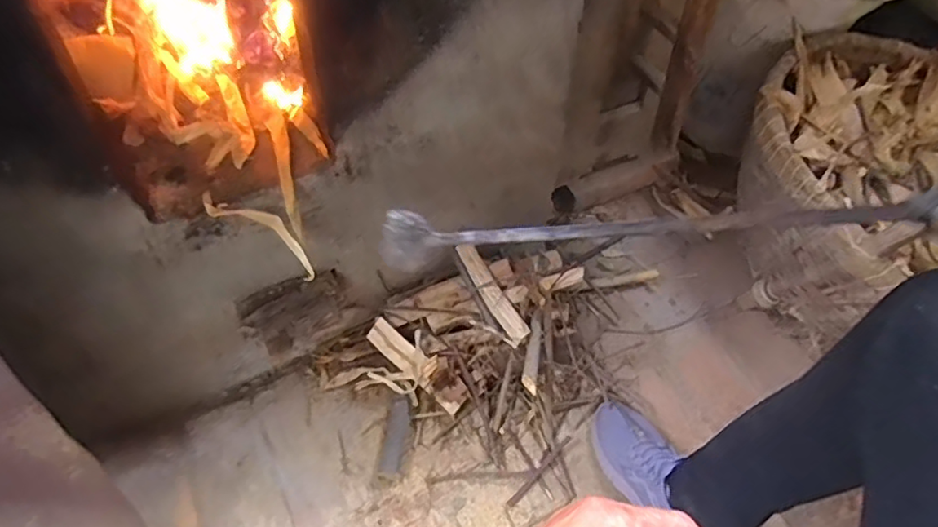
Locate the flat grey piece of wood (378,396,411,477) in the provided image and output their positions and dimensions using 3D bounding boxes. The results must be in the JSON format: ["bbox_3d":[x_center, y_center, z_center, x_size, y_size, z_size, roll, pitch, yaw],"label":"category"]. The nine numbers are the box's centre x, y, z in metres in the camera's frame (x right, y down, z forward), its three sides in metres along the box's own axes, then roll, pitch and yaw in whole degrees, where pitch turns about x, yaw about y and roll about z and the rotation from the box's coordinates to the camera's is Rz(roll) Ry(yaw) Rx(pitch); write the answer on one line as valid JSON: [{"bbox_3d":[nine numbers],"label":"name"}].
[{"bbox_3d":[-0.103,0.243,0.837,0.030,0.013,0.109,7,53,3],"label":"flat grey piece of wood"}]

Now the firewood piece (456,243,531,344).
[{"bbox_3d":[0.032,0.040,0.853,0.030,0.012,0.161,-28,74,-19],"label":"firewood piece"}]

